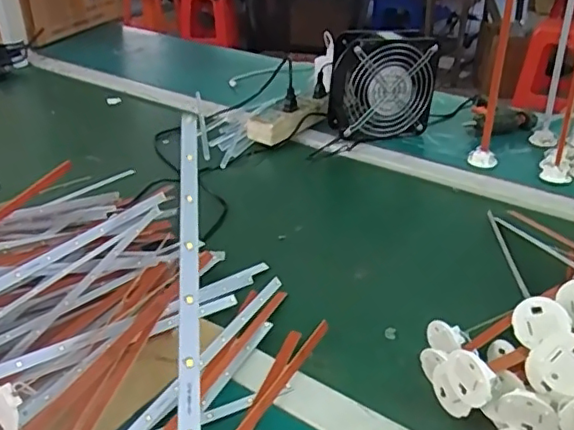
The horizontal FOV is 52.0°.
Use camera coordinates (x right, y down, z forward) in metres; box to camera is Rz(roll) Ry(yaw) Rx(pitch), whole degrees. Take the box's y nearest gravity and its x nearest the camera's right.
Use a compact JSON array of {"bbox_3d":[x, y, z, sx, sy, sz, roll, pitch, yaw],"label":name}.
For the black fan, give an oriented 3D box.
[{"bbox_3d":[0.143,-0.195,0.905,0.149,0.157,0.071,-11,31,-19],"label":"black fan"}]

